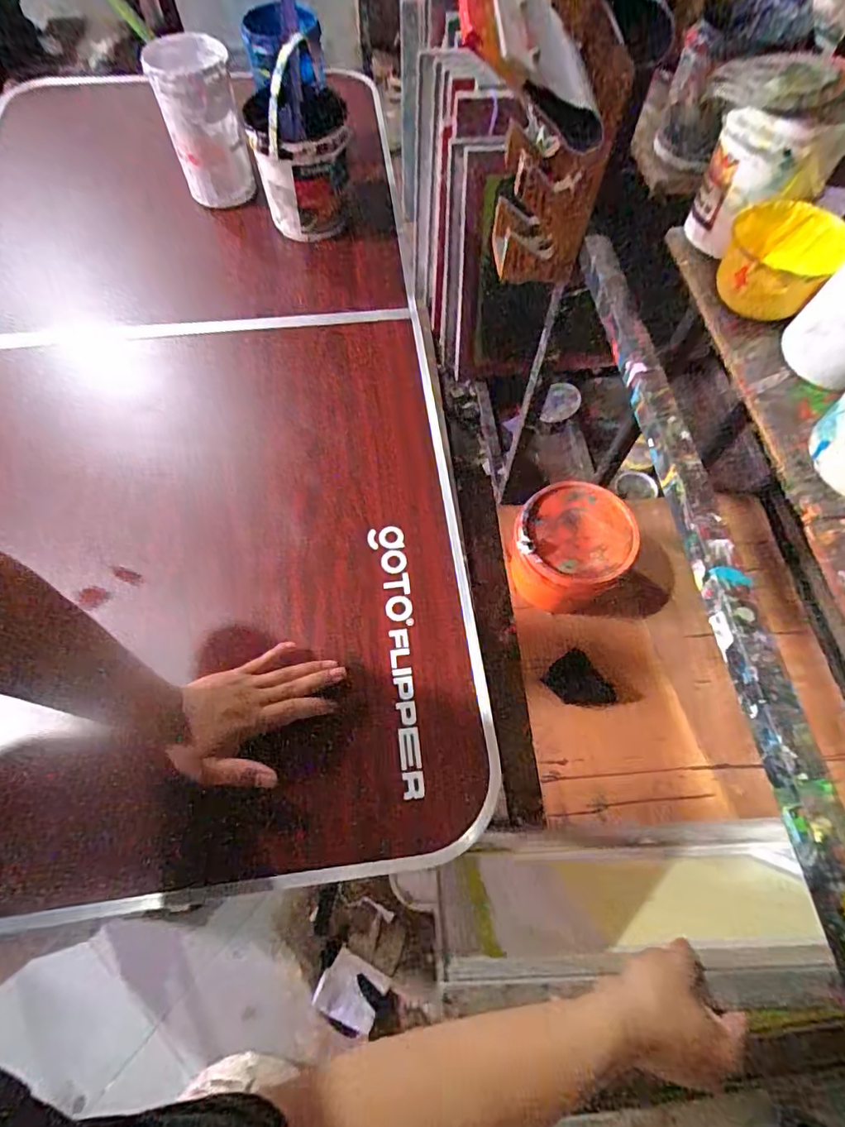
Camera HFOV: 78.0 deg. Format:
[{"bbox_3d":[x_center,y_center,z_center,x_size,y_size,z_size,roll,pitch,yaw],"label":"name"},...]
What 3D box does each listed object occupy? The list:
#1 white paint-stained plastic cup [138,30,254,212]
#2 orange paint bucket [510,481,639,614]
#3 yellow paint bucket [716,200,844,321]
[{"bbox_3d":[-0.287,-0.579,0.691,0.093,0.153,0.113,-13,66,-8],"label":"white paint-stained plastic cup"},{"bbox_3d":[0.277,-0.021,1.019,0.211,0.187,0.204,1,65,-1],"label":"orange paint bucket"},{"bbox_3d":[0.351,-0.294,0.510,0.104,0.056,0.101,1,65,-1],"label":"yellow paint bucket"}]

